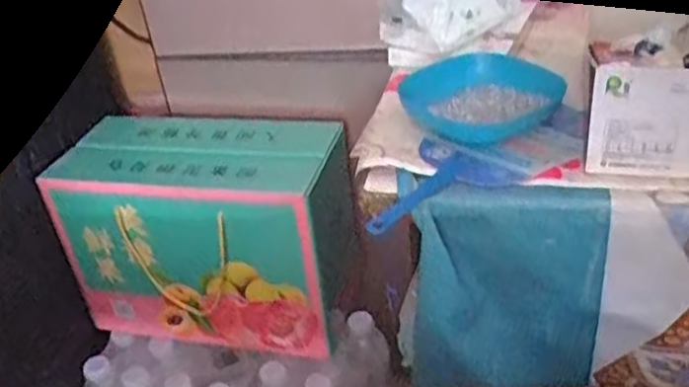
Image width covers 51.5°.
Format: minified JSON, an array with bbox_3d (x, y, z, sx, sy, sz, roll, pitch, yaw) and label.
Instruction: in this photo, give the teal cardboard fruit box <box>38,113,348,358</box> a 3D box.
[{"bbox_3d":[-0.158,0.046,0.883,0.326,0.229,0.161,5,36,16],"label":"teal cardboard fruit box"}]

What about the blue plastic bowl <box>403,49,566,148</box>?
[{"bbox_3d":[0.120,-0.095,0.668,0.109,0.043,0.125,-27,39,-27],"label":"blue plastic bowl"}]

